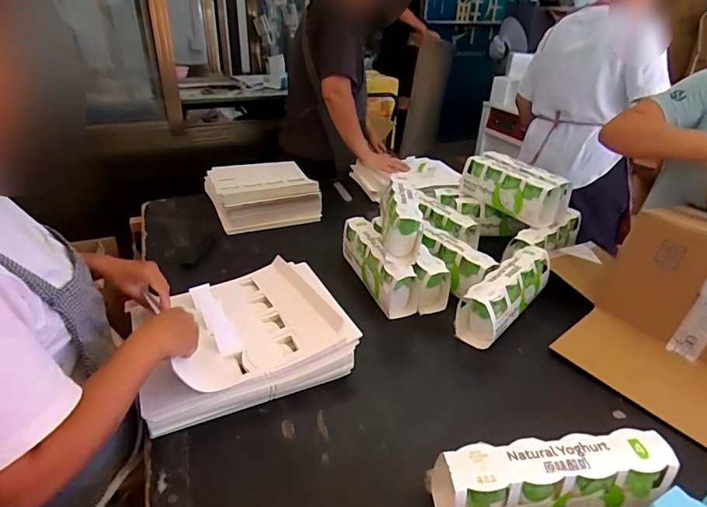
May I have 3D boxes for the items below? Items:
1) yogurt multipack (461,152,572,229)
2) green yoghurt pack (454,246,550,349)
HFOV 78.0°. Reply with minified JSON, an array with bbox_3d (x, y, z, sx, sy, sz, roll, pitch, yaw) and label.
[{"bbox_3d":[0.407,-0.167,1.132,0.139,0.110,0.279,-21,37,-35],"label":"yogurt multipack"},{"bbox_3d":[0.308,0.069,0.867,0.274,0.099,0.082,-33,43,-30],"label":"green yoghurt pack"}]

